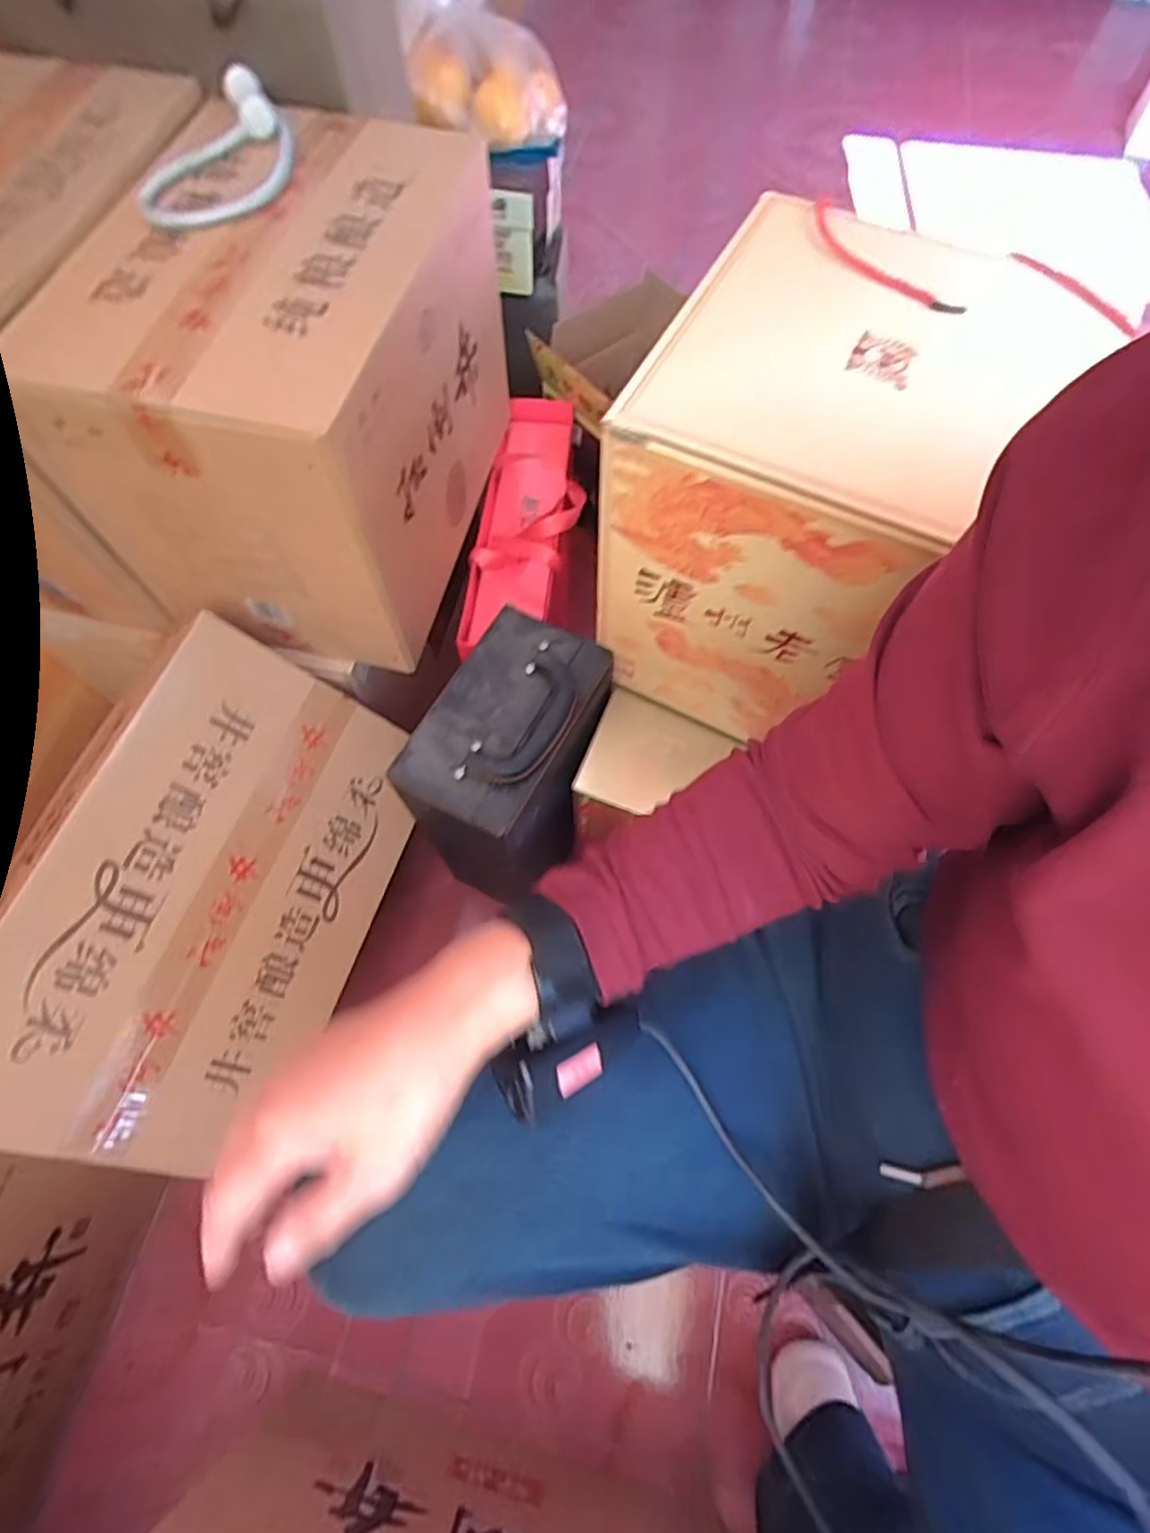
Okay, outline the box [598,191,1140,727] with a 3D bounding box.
[{"bbox_3d":[0.178,-0.199,0.533,0.226,0.280,0.257,29,69,13],"label":"box"}]

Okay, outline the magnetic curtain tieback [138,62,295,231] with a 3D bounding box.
[{"bbox_3d":[-0.298,-0.525,0.560,0.124,0.025,0.202,-10,66,-4],"label":"magnetic curtain tieback"}]

